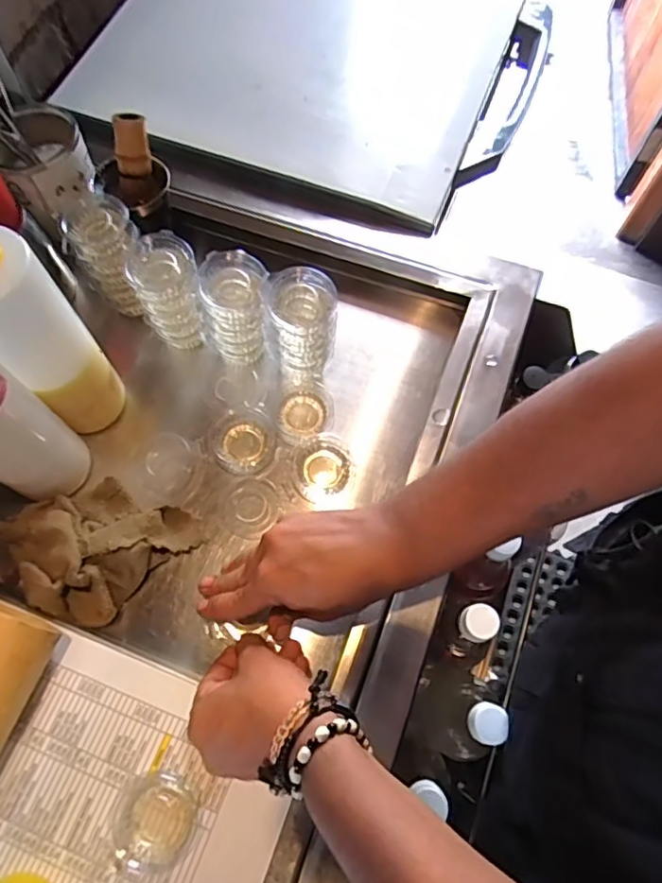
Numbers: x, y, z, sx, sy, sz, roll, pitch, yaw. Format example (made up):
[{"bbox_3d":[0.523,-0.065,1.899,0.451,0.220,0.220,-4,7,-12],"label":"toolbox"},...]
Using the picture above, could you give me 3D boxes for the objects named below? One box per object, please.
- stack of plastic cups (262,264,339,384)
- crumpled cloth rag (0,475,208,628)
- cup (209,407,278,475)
[{"bbox_3d":[-0.024,-0.097,0.519,0.059,0.107,0.060,5,68,2],"label":"stack of plastic cups"},{"bbox_3d":[-0.201,0.088,0.487,0.151,0.035,0.120,22,70,8],"label":"crumpled cloth rag"},{"bbox_3d":[-0.081,0.001,0.532,0.056,0.027,0.055,0,68,0],"label":"cup"}]

